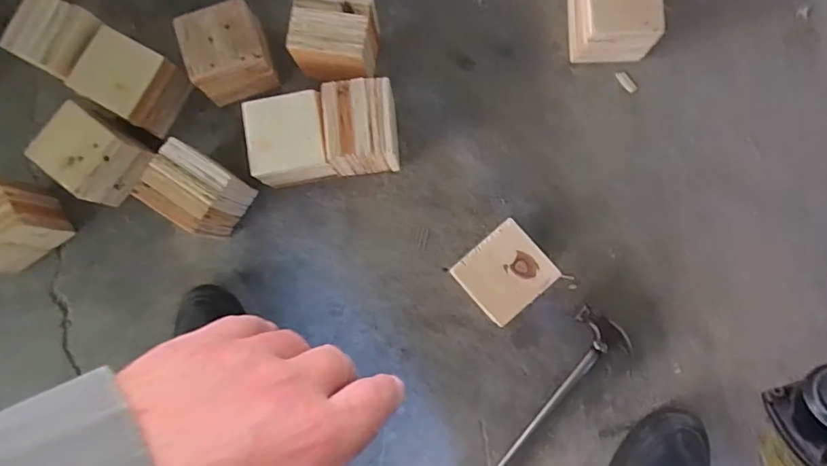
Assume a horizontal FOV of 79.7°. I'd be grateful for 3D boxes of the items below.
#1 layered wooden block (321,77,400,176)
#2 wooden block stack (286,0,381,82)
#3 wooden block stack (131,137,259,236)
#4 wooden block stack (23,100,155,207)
[{"bbox_3d":[-0.064,-0.127,0.626,0.083,0.094,0.100,-4,83,3],"label":"layered wooden block"},{"bbox_3d":[-0.098,-0.242,0.637,0.100,0.093,0.097,10,85,4],"label":"wooden block stack"},{"bbox_3d":[-0.274,-0.050,0.629,0.098,0.091,0.093,28,86,7],"label":"wooden block stack"},{"bbox_3d":[-0.417,-0.100,0.655,0.103,0.085,0.098,39,87,7],"label":"wooden block stack"}]

